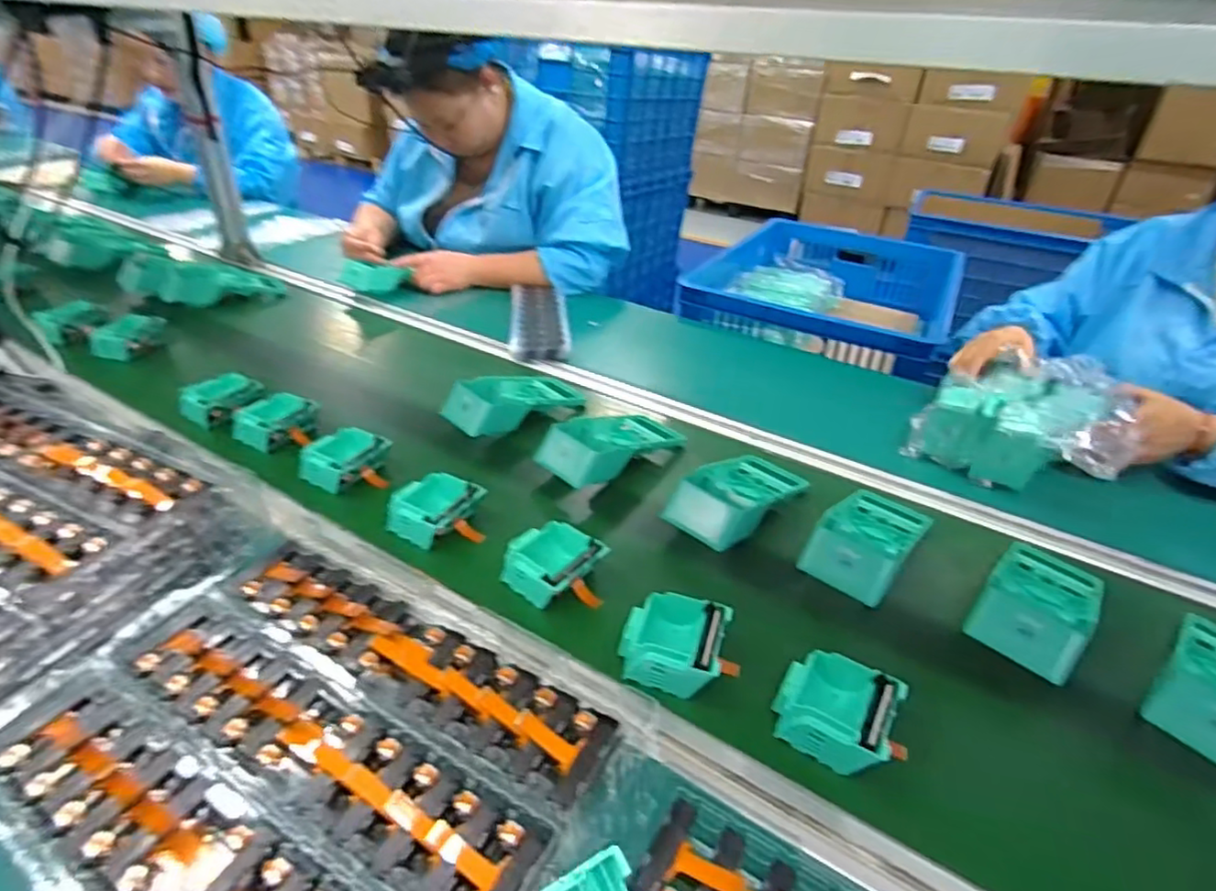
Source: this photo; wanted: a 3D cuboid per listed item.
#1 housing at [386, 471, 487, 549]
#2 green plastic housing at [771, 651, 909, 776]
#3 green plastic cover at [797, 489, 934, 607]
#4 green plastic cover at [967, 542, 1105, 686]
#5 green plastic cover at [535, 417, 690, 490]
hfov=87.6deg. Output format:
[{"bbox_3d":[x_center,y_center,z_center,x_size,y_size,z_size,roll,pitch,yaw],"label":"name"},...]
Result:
[{"bbox_3d":[-0.178,0.065,0.649,0.077,0.037,0.079,20,37,23],"label":"housing"},{"bbox_3d":[0.171,0.200,0.480,0.079,0.039,0.081,22,37,25],"label":"green plastic housing"},{"bbox_3d":[0.276,0.089,0.660,0.090,0.045,0.202,27,40,31],"label":"green plastic cover"},{"bbox_3d":[0.411,0.139,0.597,0.084,0.043,0.191,30,41,33],"label":"green plastic cover"},{"bbox_3d":[0.000,-0.009,0.765,0.185,0.062,0.095,-27,44,-38],"label":"green plastic cover"}]

